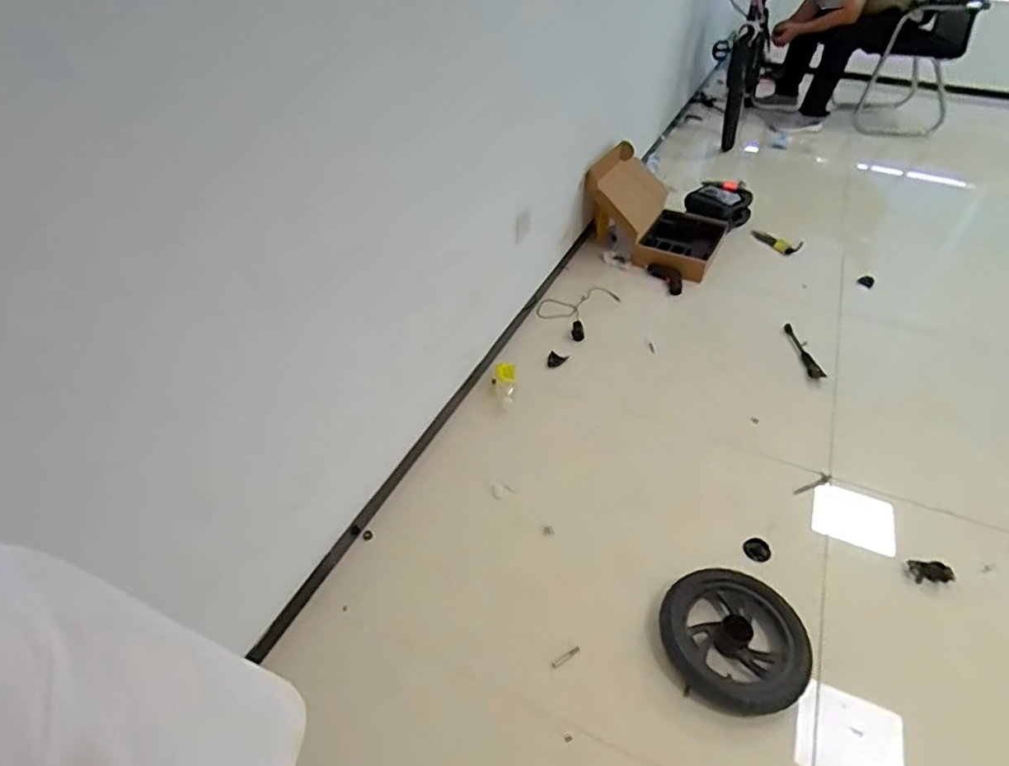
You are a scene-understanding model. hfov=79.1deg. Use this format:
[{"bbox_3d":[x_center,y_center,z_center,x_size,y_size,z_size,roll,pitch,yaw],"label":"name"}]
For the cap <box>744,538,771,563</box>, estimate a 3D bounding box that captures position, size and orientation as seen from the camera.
[{"bbox_3d":[0.555,0.366,1.340,0.055,0.023,0.051,0,42,0],"label":"cap"}]

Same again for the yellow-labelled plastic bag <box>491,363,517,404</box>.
[{"bbox_3d":[-0.001,0.001,1.707,0.065,0.029,0.159,1,40,-1],"label":"yellow-labelled plastic bag"}]

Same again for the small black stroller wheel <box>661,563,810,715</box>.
[{"bbox_3d":[0.431,0.483,1.157,0.254,0.051,0.262,0,42,0],"label":"small black stroller wheel"}]

